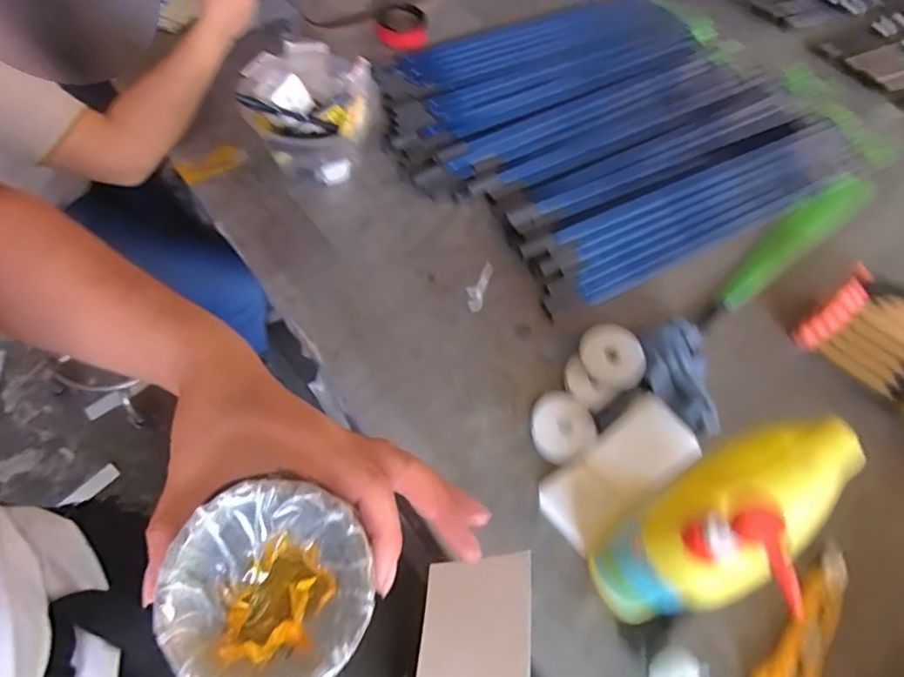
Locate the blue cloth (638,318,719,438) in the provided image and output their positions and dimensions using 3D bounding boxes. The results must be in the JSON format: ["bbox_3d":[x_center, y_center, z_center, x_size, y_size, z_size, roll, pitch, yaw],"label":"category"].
[{"bbox_3d":[0.246,0.038,0.604,0.077,0.035,0.122,3,61,-2],"label":"blue cloth"}]

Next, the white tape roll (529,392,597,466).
[{"bbox_3d":[0.114,0.091,0.580,0.066,0.012,0.072,2,61,-3],"label":"white tape roll"}]

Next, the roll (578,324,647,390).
[{"bbox_3d":[0.176,0.020,0.615,0.065,0.027,0.075,-38,70,-22],"label":"roll"}]

